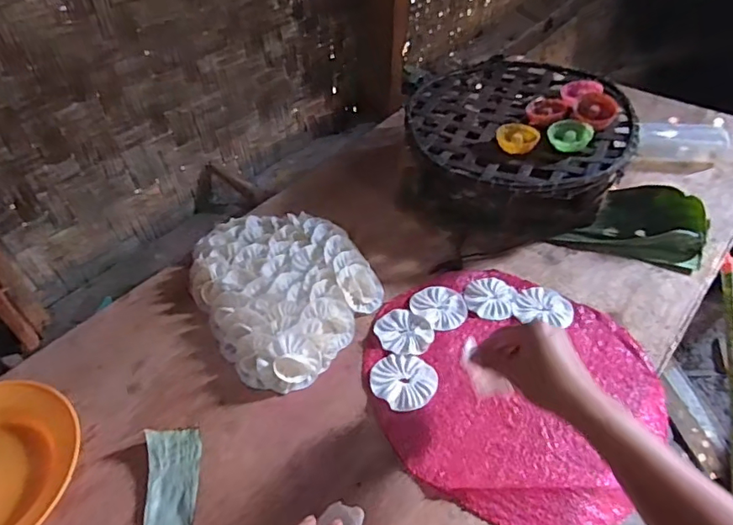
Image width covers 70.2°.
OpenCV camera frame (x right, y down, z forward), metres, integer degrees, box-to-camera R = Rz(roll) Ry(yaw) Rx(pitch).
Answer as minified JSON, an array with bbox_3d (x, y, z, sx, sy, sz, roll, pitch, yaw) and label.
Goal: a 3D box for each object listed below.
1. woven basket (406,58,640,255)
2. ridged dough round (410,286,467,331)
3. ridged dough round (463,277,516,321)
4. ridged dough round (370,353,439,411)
[{"bbox_3d":[0.247,-0.203,0.881,0.335,0.156,0.378,-1,46,1],"label":"woven basket"},{"bbox_3d":[0.104,0.060,0.731,0.071,0.004,0.075,-35,54,-28],"label":"ridged dough round"},{"bbox_3d":[0.175,0.048,0.740,0.066,0.004,0.073,13,48,15],"label":"ridged dough round"},{"bbox_3d":[0.046,0.146,0.649,0.081,0.007,0.075,32,55,29],"label":"ridged dough round"}]

